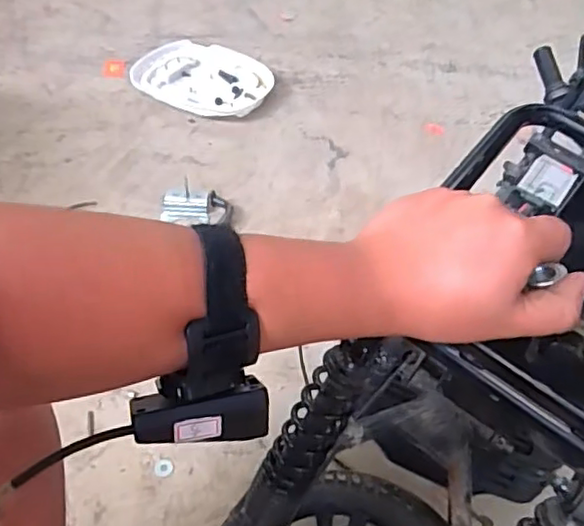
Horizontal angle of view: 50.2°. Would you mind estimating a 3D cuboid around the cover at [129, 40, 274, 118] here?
[{"bbox_3d":[-0.230,-0.490,1.645,0.345,0.044,0.256,24,51,17],"label":"cover"}]

